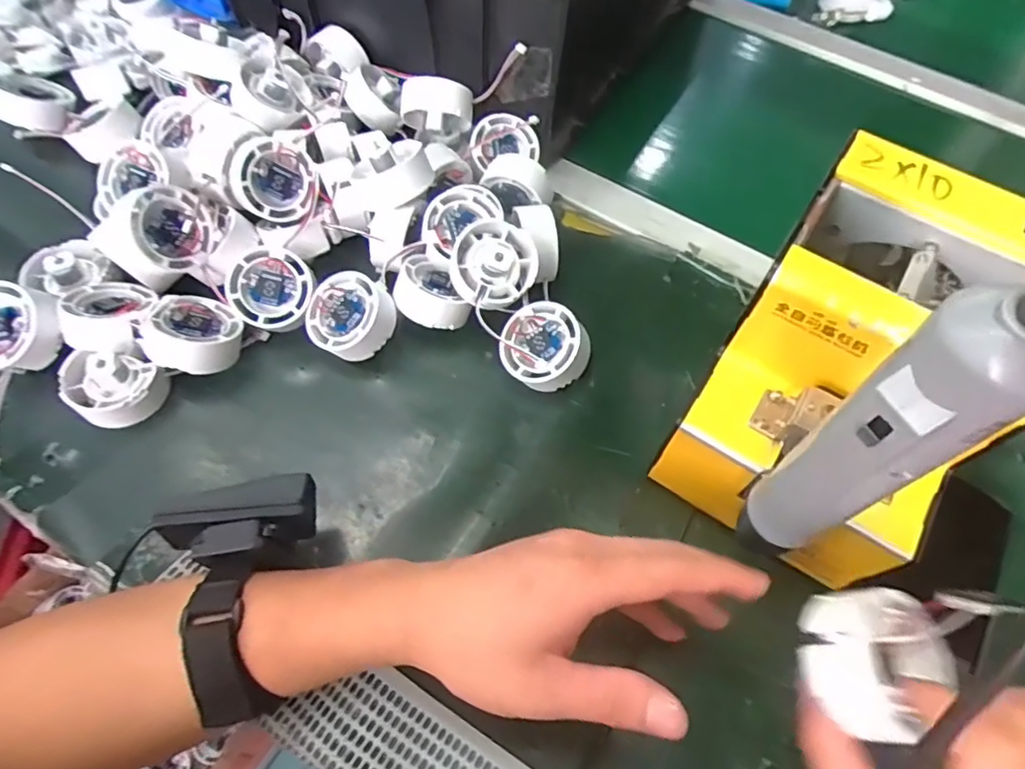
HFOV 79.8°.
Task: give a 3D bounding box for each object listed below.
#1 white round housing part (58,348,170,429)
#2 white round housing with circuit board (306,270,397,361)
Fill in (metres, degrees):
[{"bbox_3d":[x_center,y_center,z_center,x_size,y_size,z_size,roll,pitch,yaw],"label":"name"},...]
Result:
[{"bbox_3d":[-0.248,0.001,0.377,0.050,0.033,0.044,22,62,10],"label":"white round housing part"},{"bbox_3d":[-0.108,-0.045,0.410,0.054,0.025,0.054,-4,77,16],"label":"white round housing with circuit board"}]

